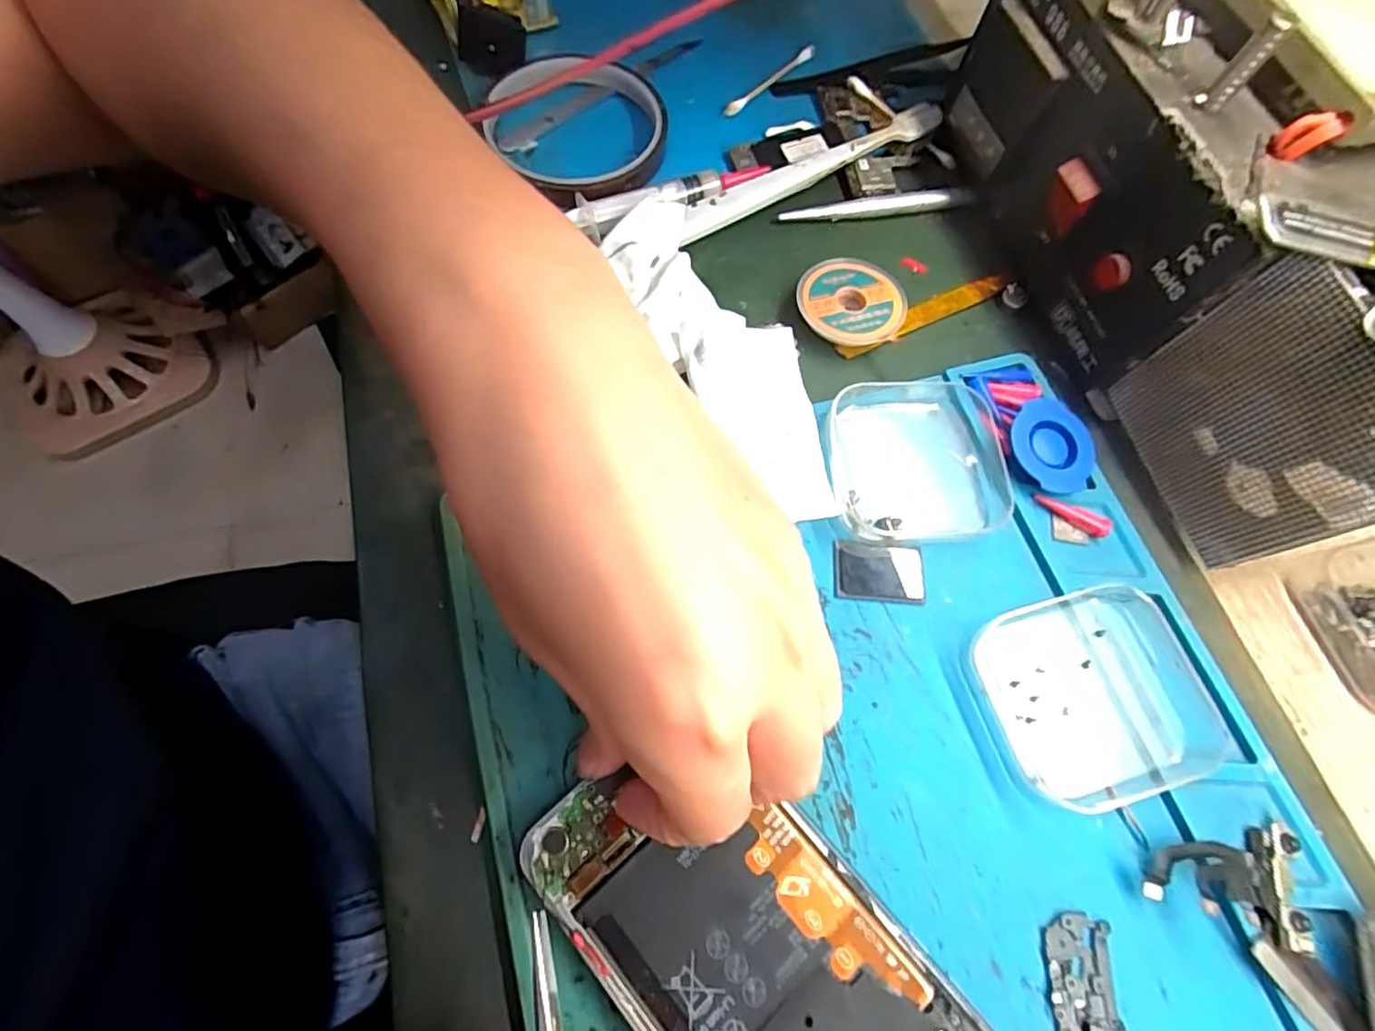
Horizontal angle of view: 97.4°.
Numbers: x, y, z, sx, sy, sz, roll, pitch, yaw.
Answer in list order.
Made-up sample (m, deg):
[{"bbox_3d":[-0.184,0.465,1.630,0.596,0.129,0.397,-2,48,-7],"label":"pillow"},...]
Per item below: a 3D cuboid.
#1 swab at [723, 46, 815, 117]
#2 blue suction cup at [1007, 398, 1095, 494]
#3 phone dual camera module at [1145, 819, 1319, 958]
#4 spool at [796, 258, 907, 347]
[{"bbox_3d":[0.043,-0.222,0.308,0.006,0.005,0.069,42,73,14],"label":"swab"},{"bbox_3d":[0.139,-0.025,0.232,0.034,0.012,0.034,1,68,-3],"label":"blue suction cup"},{"bbox_3d":[0.163,0.109,0.185,0.047,0.006,0.033,14,68,2],"label":"phone dual camera module"},{"bbox_3d":[0.069,-0.091,0.259,0.044,0.012,0.041,1,68,-3],"label":"spool"}]

